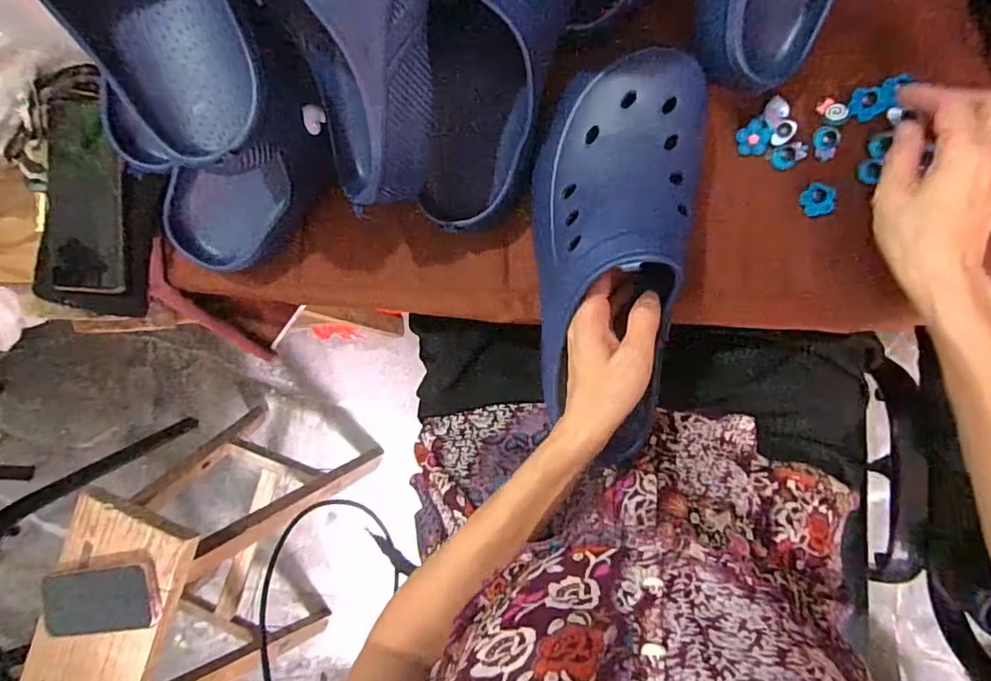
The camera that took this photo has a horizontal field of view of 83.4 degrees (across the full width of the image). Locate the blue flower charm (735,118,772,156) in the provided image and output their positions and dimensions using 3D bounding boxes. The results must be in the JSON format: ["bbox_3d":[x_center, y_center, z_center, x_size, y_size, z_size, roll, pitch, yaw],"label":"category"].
[{"bbox_3d":[0.202,-0.157,0.435,0.026,0.005,0.025,0,92,10],"label":"blue flower charm"}]

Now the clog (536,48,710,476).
[{"bbox_3d":[0.078,-0.059,0.397,0.114,0.082,0.285,7,94,9],"label":"clog"}]

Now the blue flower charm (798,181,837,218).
[{"bbox_3d":[0.251,-0.109,0.432,0.025,0.006,0.025,44,98,6],"label":"blue flower charm"}]

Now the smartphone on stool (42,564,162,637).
[{"bbox_3d":[-0.497,0.329,0.702,0.164,0.016,0.087,-13,96,12],"label":"smartphone on stool"}]

